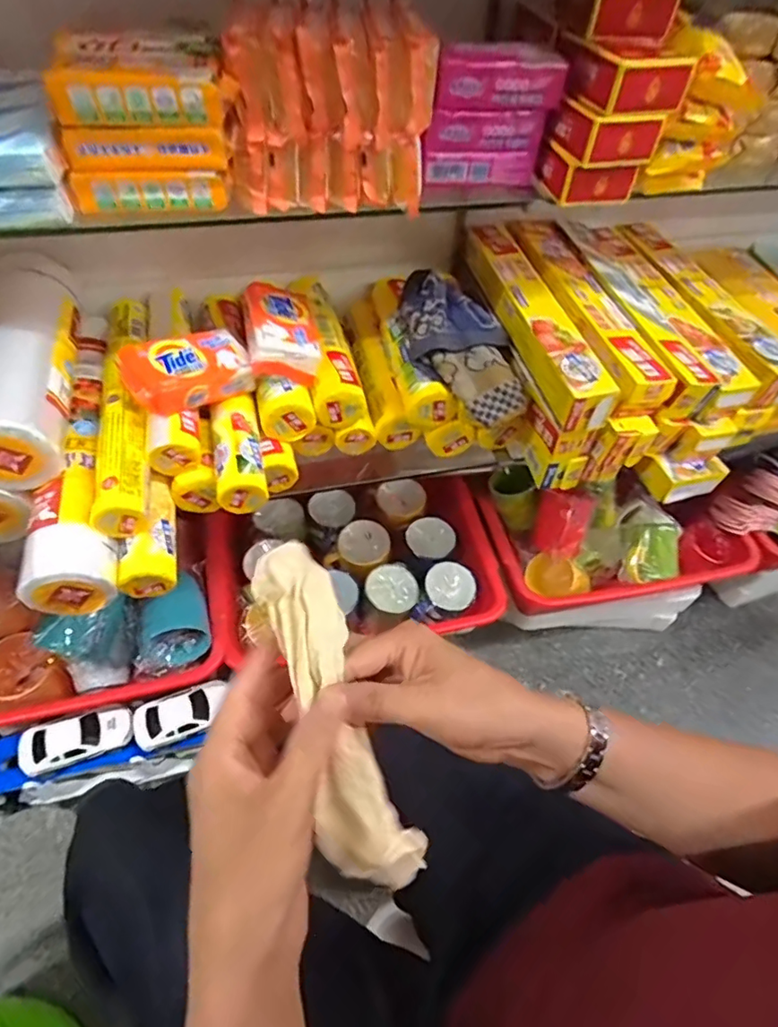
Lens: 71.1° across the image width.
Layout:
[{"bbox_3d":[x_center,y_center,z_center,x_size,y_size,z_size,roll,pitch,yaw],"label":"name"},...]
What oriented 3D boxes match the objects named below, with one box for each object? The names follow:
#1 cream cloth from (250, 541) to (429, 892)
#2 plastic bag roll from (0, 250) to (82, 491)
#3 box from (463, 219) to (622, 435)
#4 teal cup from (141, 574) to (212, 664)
[{"bbox_3d":[-0.031,0.105,0.297,0.045,0.021,0.184,-17,78,-16],"label":"cream cloth"},{"bbox_3d":[-0.351,-0.144,0.523,0.096,0.083,0.249,-13,55,-13],"label":"plastic bag roll"},{"bbox_3d":[0.155,-0.213,0.596,0.053,0.049,0.304,-9,54,-10],"label":"box"},{"bbox_3d":[-0.294,0.148,0.759,0.080,0.066,0.097,-21,57,-18],"label":"teal cup"}]

